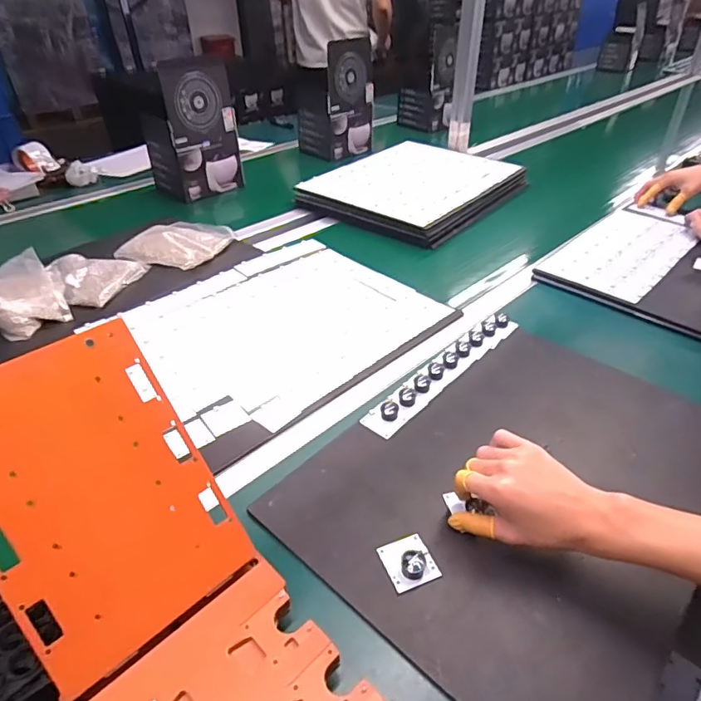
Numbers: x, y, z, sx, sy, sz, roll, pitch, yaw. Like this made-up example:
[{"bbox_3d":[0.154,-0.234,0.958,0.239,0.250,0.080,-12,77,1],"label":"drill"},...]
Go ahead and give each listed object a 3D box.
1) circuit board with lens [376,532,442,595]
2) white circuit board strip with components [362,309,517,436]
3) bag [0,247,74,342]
[{"bbox_3d":[0.055,0.194,0.475,0.045,0.018,0.047,-14,39,-17],"label":"circuit board with lens"},{"bbox_3d":[0.136,0.021,0.701,0.042,0.011,0.317,29,46,33],"label":"white circuit board strip with components"},{"bbox_3d":[-0.528,-0.088,0.808,0.116,0.047,0.171,-27,44,-31],"label":"bag"}]

